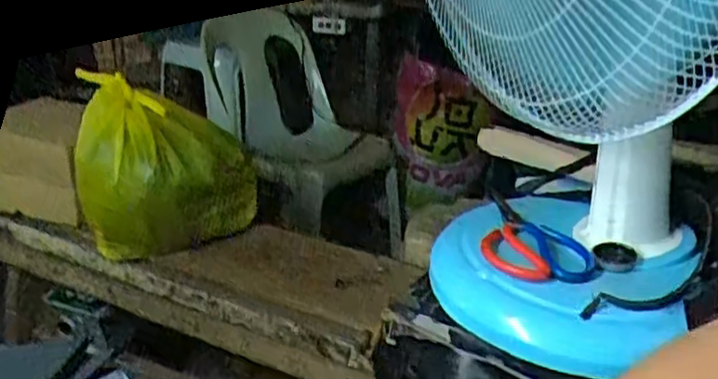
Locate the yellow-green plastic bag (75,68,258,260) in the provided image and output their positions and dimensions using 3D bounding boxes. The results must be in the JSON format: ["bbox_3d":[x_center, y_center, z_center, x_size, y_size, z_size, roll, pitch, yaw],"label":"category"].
[{"bbox_3d":[-0.324,-0.071,1.223,0.269,0.295,0.254,-4,24,-10],"label":"yellow-green plastic bag"}]

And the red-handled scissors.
[{"bbox_3d":[0.184,0.038,0.737,0.104,0.030,0.221,5,24,11],"label":"red-handled scissors"}]

